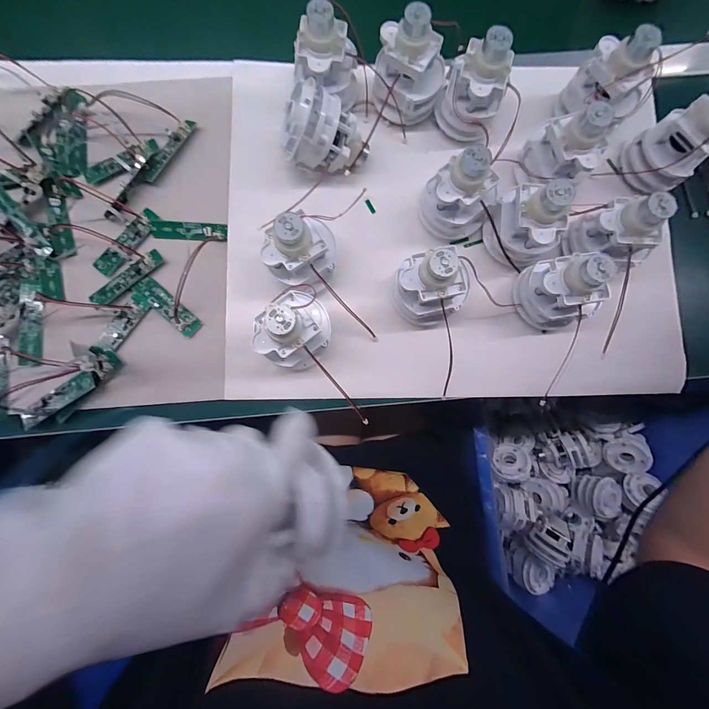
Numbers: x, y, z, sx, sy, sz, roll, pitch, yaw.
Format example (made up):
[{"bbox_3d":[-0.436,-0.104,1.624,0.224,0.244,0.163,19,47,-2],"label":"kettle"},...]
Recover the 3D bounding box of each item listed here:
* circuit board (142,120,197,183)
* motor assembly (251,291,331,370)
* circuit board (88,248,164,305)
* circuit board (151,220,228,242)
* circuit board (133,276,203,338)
[{"bbox_3d":[-0.197,-0.218,0.339,0.013,0.006,0.080,30,83,5],"label":"circuit board"},{"bbox_3d":[-0.053,-0.019,0.287,0.051,0.085,0.064,33,82,4],"label":"motor assembly"},{"bbox_3d":[-0.233,-0.079,0.326,0.079,0.004,0.019,-41,83,-5],"label":"circuit board"},{"bbox_3d":[-0.173,-0.130,0.334,0.079,0.011,0.022,3,82,2],"label":"circuit board"},{"bbox_3d":[-0.192,-0.050,0.326,0.077,0.013,0.021,40,84,6],"label":"circuit board"}]

